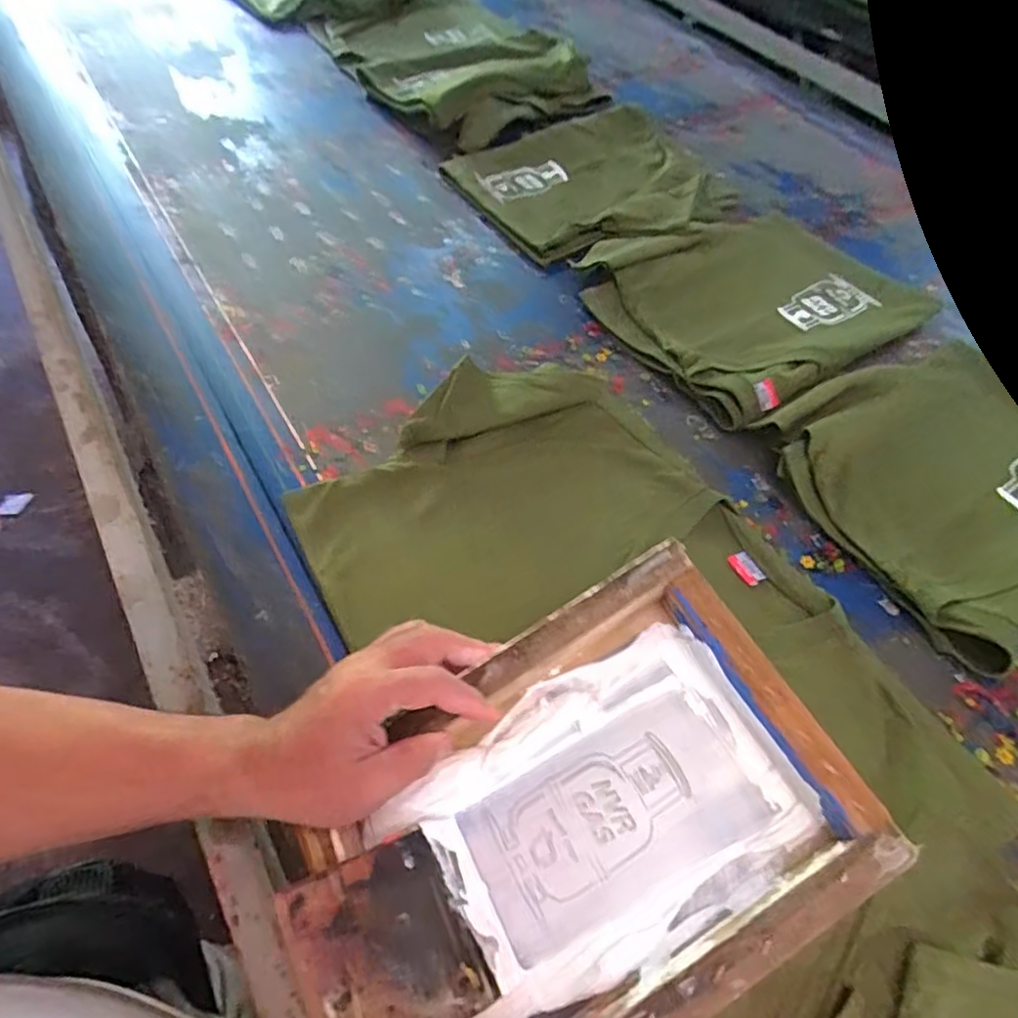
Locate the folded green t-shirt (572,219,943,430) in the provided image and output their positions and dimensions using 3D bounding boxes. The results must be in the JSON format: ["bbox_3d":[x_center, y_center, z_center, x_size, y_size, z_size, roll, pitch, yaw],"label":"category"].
[{"bbox_3d":[0.297,-0.268,0.755,0.374,0.034,0.322,-28,61,-21],"label":"folded green t-shirt"}]

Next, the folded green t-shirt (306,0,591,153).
[{"bbox_3d":[-0.079,-0.740,1.029,0.339,0.064,0.435,-31,62,-22],"label":"folded green t-shirt"}]

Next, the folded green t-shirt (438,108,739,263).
[{"bbox_3d":[0.120,-0.448,0.868,0.337,0.041,0.306,-24,60,-19],"label":"folded green t-shirt"}]

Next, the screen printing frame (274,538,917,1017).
[{"bbox_3d":[0.037,0.189,0.373,0.306,0.075,0.217,-30,66,-12],"label":"screen printing frame"}]

